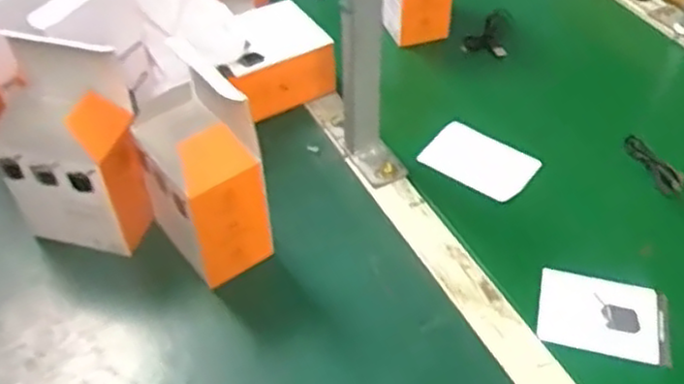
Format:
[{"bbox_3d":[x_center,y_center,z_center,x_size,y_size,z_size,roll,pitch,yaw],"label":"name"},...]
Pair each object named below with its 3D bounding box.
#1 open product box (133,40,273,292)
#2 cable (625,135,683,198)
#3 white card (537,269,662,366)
[{"bbox_3d":[-0.114,-0.002,0.576,0.075,0.133,0.103,-26,50,-21],"label":"open product box"},{"bbox_3d":[0.299,-0.027,0.681,0.017,0.022,0.079,-18,48,-15],"label":"cable"},{"bbox_3d":[0.208,0.100,0.572,0.093,0.008,0.071,10,47,11],"label":"white card"}]

